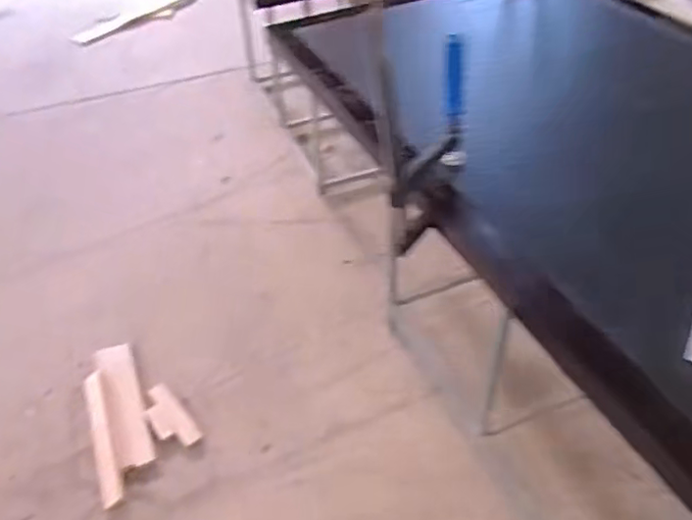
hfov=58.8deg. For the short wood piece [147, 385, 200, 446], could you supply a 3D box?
[{"bbox_3d":[-0.506,0.444,1.741,0.091,0.015,0.231,-30,50,-27],"label":"short wood piece"}]

